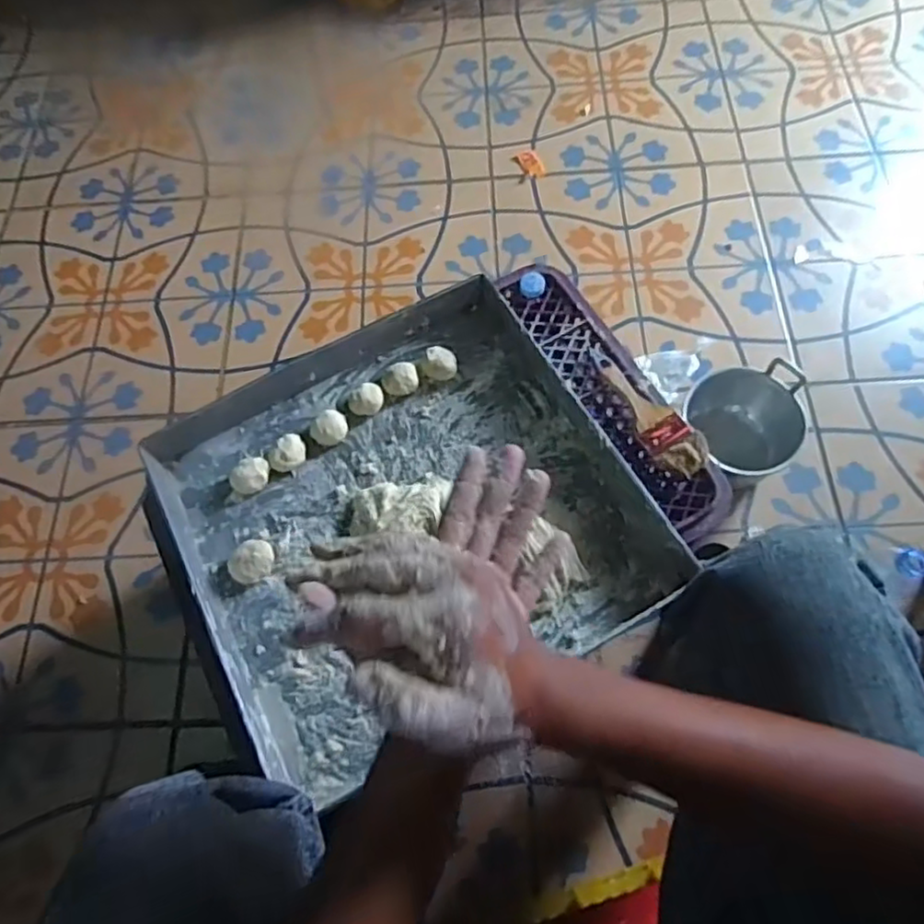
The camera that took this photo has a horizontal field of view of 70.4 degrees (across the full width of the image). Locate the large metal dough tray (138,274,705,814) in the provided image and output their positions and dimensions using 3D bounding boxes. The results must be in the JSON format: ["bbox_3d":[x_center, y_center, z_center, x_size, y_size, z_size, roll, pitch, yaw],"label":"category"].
[{"bbox_3d":[-0.069,0.050,0.732,0.501,0.050,0.458,-28,69,-9],"label":"large metal dough tray"}]

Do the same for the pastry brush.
[{"bbox_3d":[0.209,-0.062,0.769,0.053,0.020,0.192,-34,70,-11],"label":"pastry brush"}]

